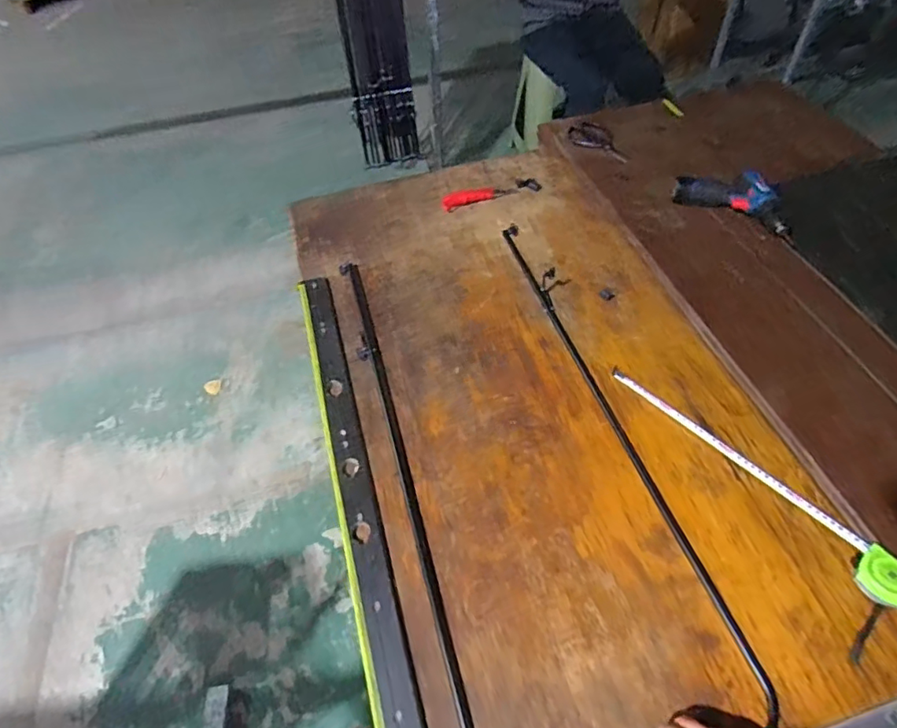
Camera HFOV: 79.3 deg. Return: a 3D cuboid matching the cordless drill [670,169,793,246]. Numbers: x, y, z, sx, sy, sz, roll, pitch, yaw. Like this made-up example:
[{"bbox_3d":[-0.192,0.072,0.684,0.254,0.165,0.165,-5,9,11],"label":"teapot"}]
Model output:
[{"bbox_3d":[0.577,-0.332,1.076,0.247,0.062,0.088,31,60,25],"label":"cordless drill"}]

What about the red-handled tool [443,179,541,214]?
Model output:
[{"bbox_3d":[0.091,-0.369,1.159,0.216,0.016,0.042,-18,53,-10],"label":"red-handled tool"}]

